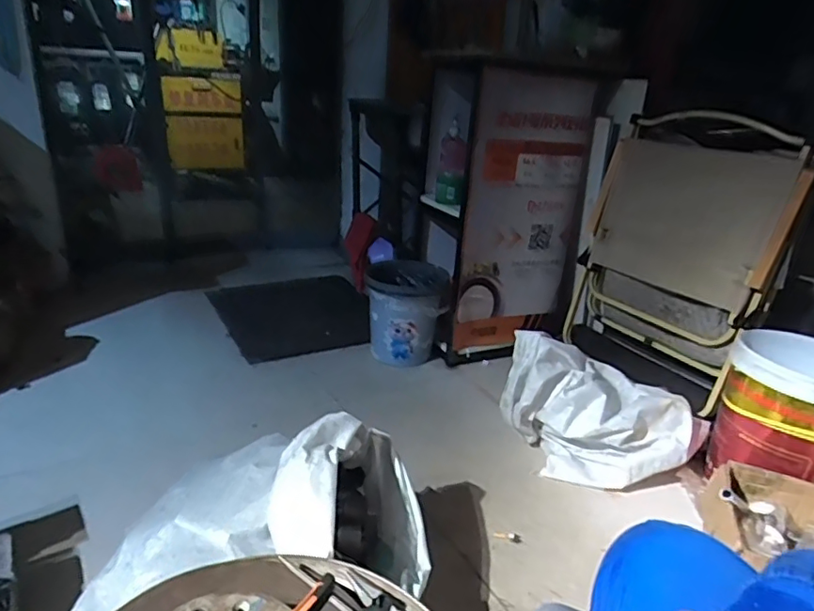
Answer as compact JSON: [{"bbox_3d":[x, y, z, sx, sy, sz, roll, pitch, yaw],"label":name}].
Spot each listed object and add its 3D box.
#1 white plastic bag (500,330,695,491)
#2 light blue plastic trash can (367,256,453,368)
[{"bbox_3d":[0.442,0.255,1.284,0.425,0.305,0.184,12,23,18],"label":"white plastic bag"},{"bbox_3d":[-0.003,0.019,1.854,0.266,0.285,0.282,5,22,1],"label":"light blue plastic trash can"}]

